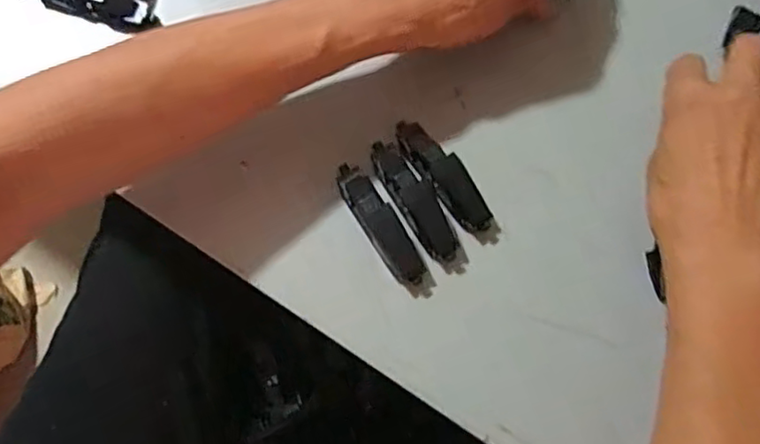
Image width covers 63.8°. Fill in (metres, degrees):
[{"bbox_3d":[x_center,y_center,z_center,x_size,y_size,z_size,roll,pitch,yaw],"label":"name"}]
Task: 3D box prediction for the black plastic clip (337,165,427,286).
[{"bbox_3d":[0.000,0.001,0.357,0.019,0.013,0.079,-33,80,-9],"label":"black plastic clip"}]

